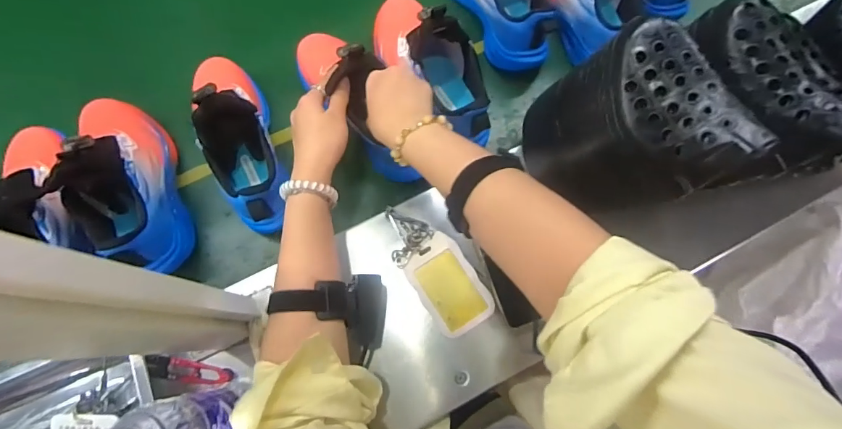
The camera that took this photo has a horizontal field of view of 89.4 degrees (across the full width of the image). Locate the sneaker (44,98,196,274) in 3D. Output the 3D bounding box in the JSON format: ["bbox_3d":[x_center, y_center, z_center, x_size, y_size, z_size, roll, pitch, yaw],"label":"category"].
[{"bbox_3d":[-0.343,-0.046,0.483,0.083,0.127,0.230,-19,75,-6],"label":"sneaker"}]

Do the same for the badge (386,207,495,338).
[{"bbox_3d":[0.015,0.059,0.492,0.067,0.011,0.162,-34,77,-10],"label":"badge"}]

